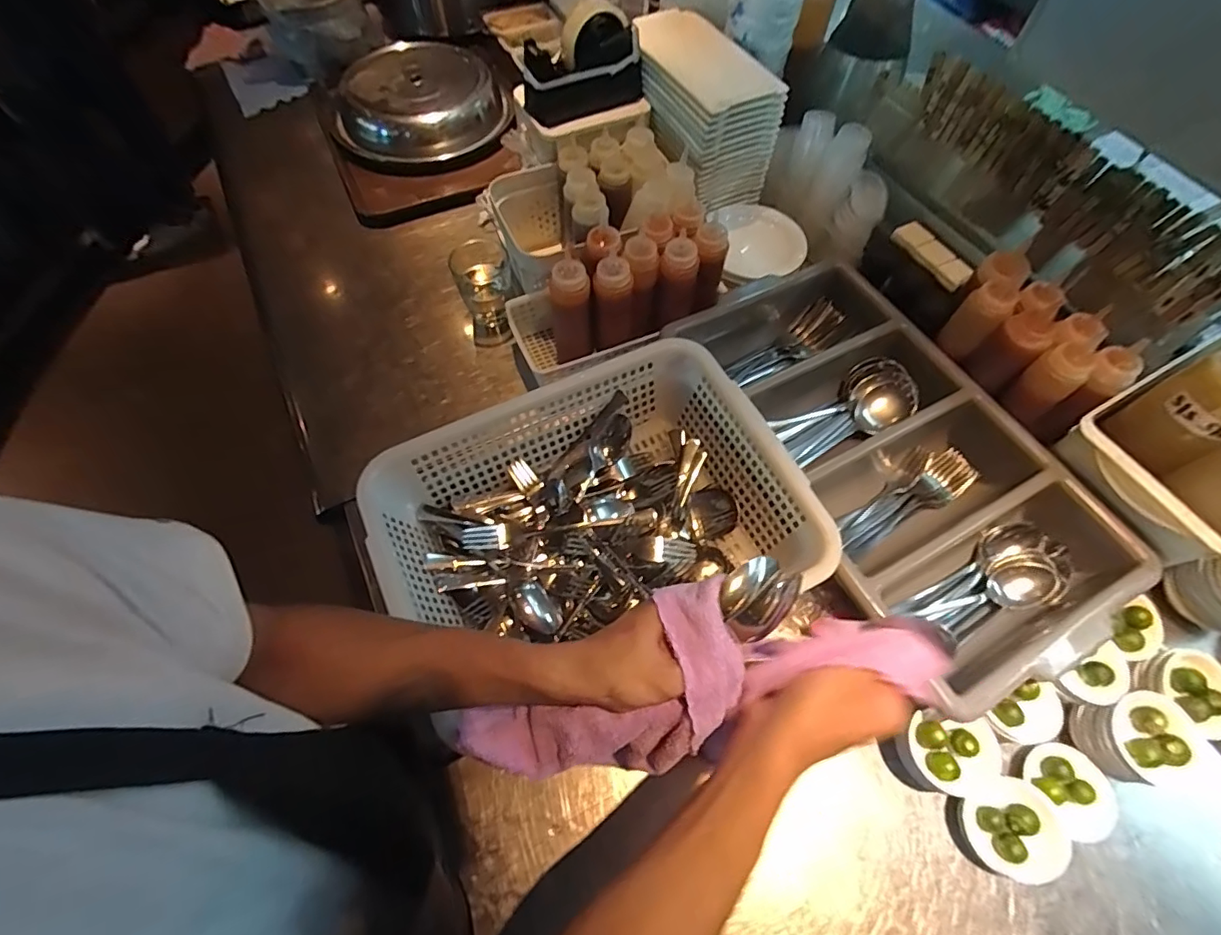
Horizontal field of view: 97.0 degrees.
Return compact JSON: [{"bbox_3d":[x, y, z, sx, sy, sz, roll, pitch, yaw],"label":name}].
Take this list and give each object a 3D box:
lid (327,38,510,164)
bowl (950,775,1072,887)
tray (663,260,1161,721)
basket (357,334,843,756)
[{"bbox_3d":[-0.340,-0.650,0.949,0.287,0.080,0.271,-16,63,-9],"label":"lid"},{"bbox_3d":[0.356,0.320,0.480,0.081,0.036,0.074,0,62,-1],"label":"bowl"},{"bbox_3d":[0.305,-0.018,0.623,0.279,0.083,0.496,-25,65,-13],"label":"tray"},{"bbox_3d":[-0.018,0.057,0.556,0.385,0.113,0.276,-22,65,-12],"label":"basket"}]

